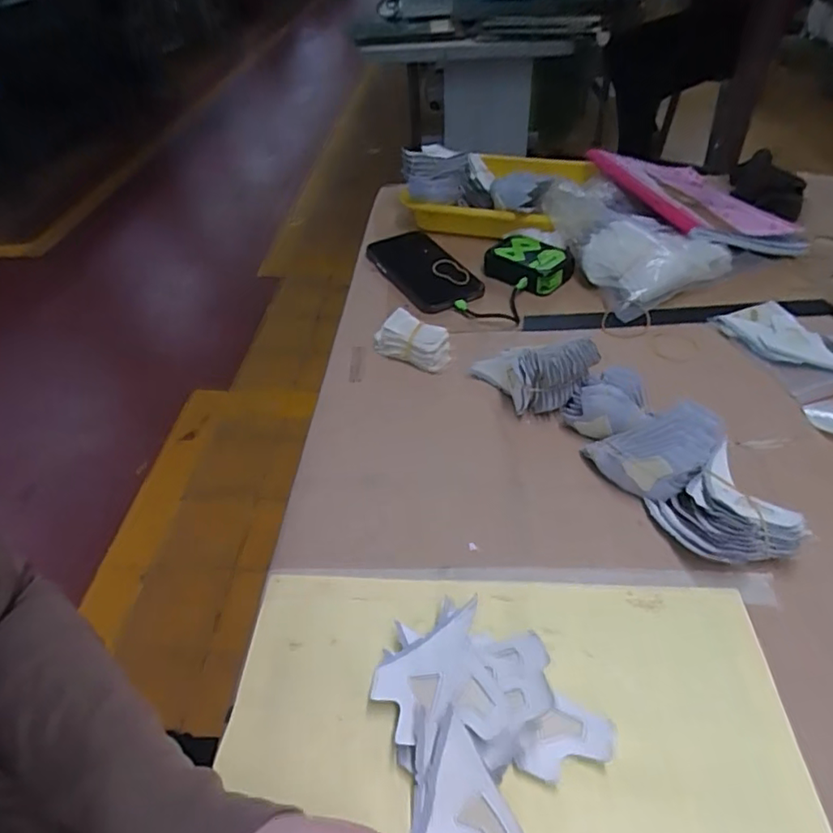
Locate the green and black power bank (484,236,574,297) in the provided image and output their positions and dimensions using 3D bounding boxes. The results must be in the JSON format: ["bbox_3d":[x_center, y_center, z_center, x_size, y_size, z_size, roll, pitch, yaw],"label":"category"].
[{"bbox_3d":[0.126,-0.174,0.665,0.067,0.029,0.095,-32,49,-25],"label":"green and black power bank"}]

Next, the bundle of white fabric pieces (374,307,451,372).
[{"bbox_3d":[-0.004,-0.074,0.579,0.072,0.047,0.033,18,48,24],"label":"bundle of white fabric pieces"}]

